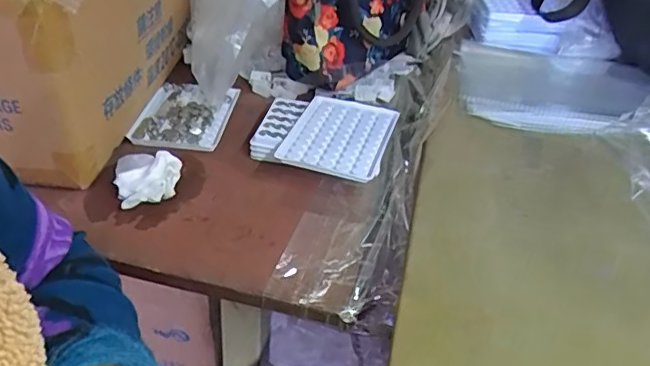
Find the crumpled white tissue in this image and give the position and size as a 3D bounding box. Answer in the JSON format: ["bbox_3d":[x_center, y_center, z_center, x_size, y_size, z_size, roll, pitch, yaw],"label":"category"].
[{"bbox_3d":[-0.158,-0.010,0.501,0.055,0.031,0.063,-10,37,-19],"label":"crumpled white tissue"}]

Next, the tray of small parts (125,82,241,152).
[{"bbox_3d":[-0.151,-0.075,0.602,0.093,0.011,0.123,4,34,2],"label":"tray of small parts"}]

